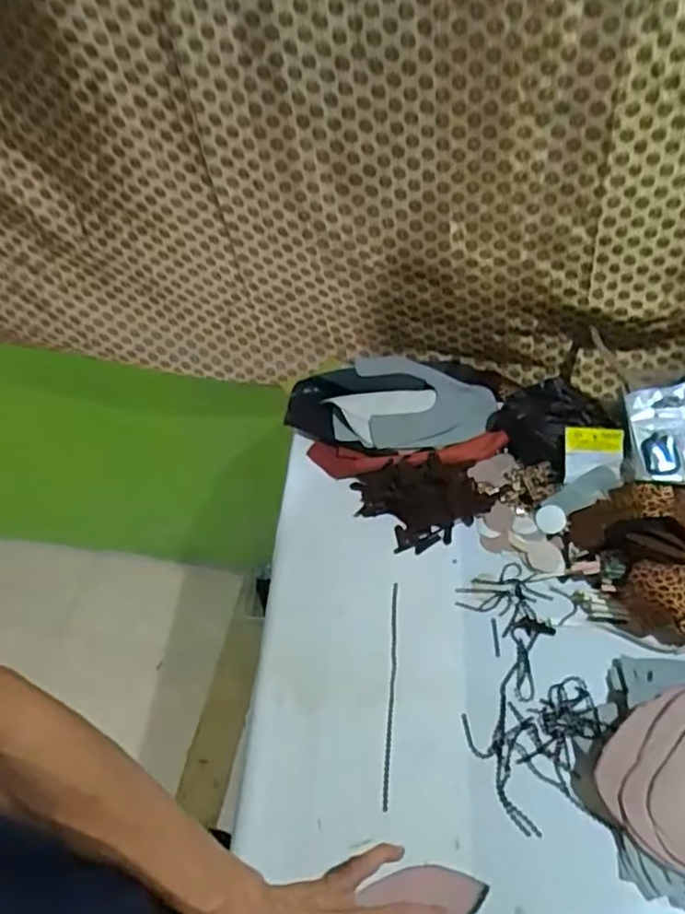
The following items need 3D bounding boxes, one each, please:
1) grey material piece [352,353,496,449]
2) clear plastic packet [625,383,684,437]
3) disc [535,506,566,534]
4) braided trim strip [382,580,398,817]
[{"bbox_3d":[0.125,-0.091,0.909,0.190,0.037,0.164,-10,49,-5],"label":"grey material piece"},{"bbox_3d":[0.433,-0.064,0.832,0.102,0.015,0.072,-6,61,9],"label":"clear plastic packet"},{"bbox_3d":[0.257,0.077,0.773,0.035,0.004,0.036,-6,63,13],"label":"disc"},{"bbox_3d":[0.052,0.243,0.667,0.008,0.005,0.236,3,49,5],"label":"braided trim strip"}]

